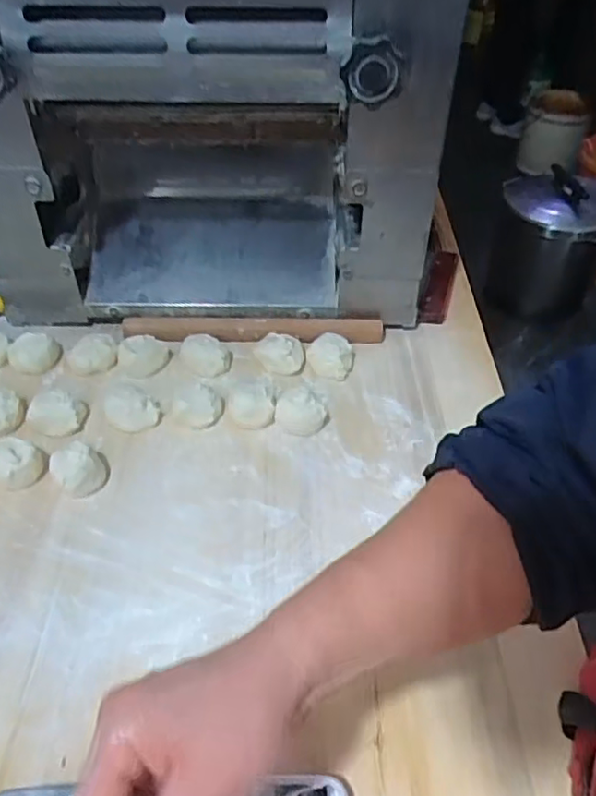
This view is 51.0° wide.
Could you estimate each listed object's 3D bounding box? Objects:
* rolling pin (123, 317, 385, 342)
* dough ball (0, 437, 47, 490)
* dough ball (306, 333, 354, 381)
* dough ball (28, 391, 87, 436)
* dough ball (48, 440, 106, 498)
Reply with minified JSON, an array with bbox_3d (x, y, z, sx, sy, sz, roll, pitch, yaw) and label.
[{"bbox_3d":[-0.051,-0.080,0.730,0.299,0.025,0.024,-1,44,-2],"label":"rolling pin"},{"bbox_3d":[-0.261,0.061,0.581,0.048,0.039,0.039,-26,50,-25],"label":"dough ball"},{"bbox_3d":[0.036,-0.050,0.710,0.050,0.027,0.057,1,44,0],"label":"dough ball"},{"bbox_3d":[-0.246,0.016,0.638,0.053,0.027,0.041,14,46,14],"label":"dough ball"},{"bbox_3d":[-0.204,0.065,0.582,0.047,0.032,0.048,-22,49,-21],"label":"dough ball"}]

